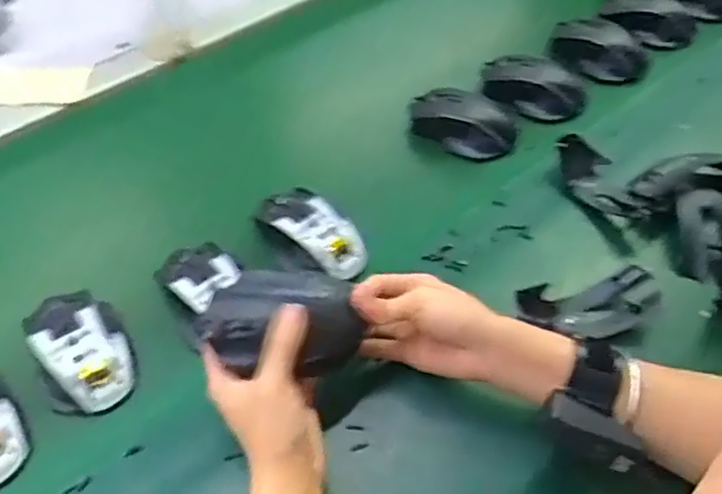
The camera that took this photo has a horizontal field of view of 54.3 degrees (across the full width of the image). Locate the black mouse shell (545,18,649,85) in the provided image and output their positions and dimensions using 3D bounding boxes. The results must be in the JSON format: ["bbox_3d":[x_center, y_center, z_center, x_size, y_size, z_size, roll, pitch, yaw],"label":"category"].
[{"bbox_3d":[0.276,-0.228,0.819,0.112,0.035,0.079,12,52,10],"label":"black mouse shell"}]

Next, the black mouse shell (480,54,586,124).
[{"bbox_3d":[0.194,-0.181,0.787,0.113,0.039,0.076,2,51,2],"label":"black mouse shell"}]

